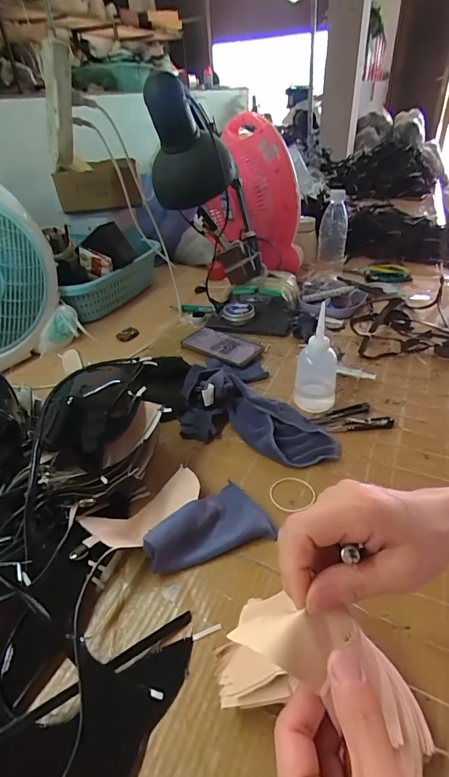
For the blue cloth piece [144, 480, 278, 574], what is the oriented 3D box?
[{"bbox_3d":[-0.023,0.152,0.456,0.137,0.036,0.081,-15,38,-13],"label":"blue cloth piece"}]

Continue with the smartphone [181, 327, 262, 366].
[{"bbox_3d":[-0.008,-0.087,0.779,0.164,0.011,0.079,22,45,31],"label":"smartphone"}]

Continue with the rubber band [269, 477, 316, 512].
[{"bbox_3d":[0.086,0.134,0.505,0.058,0.004,0.051,-15,38,-12],"label":"rubber band"}]

